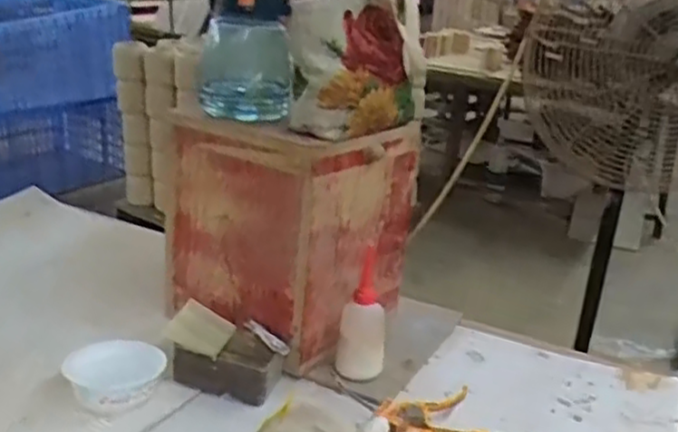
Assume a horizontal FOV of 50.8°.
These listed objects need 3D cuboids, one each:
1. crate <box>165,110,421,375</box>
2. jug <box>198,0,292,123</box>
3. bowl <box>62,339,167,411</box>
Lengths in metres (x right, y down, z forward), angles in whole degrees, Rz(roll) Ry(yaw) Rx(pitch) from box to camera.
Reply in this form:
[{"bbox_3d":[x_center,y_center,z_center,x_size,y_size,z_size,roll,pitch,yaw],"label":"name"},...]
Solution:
[{"bbox_3d":[-0.067,0.008,1.017,0.278,0.300,0.249,19,26,30],"label":"crate"},{"bbox_3d":[-0.125,-0.247,0.949,0.113,0.214,0.140,-1,22,-11],"label":"jug"},{"bbox_3d":[-0.262,0.189,0.842,0.107,0.050,0.099,4,22,-2],"label":"bowl"}]

